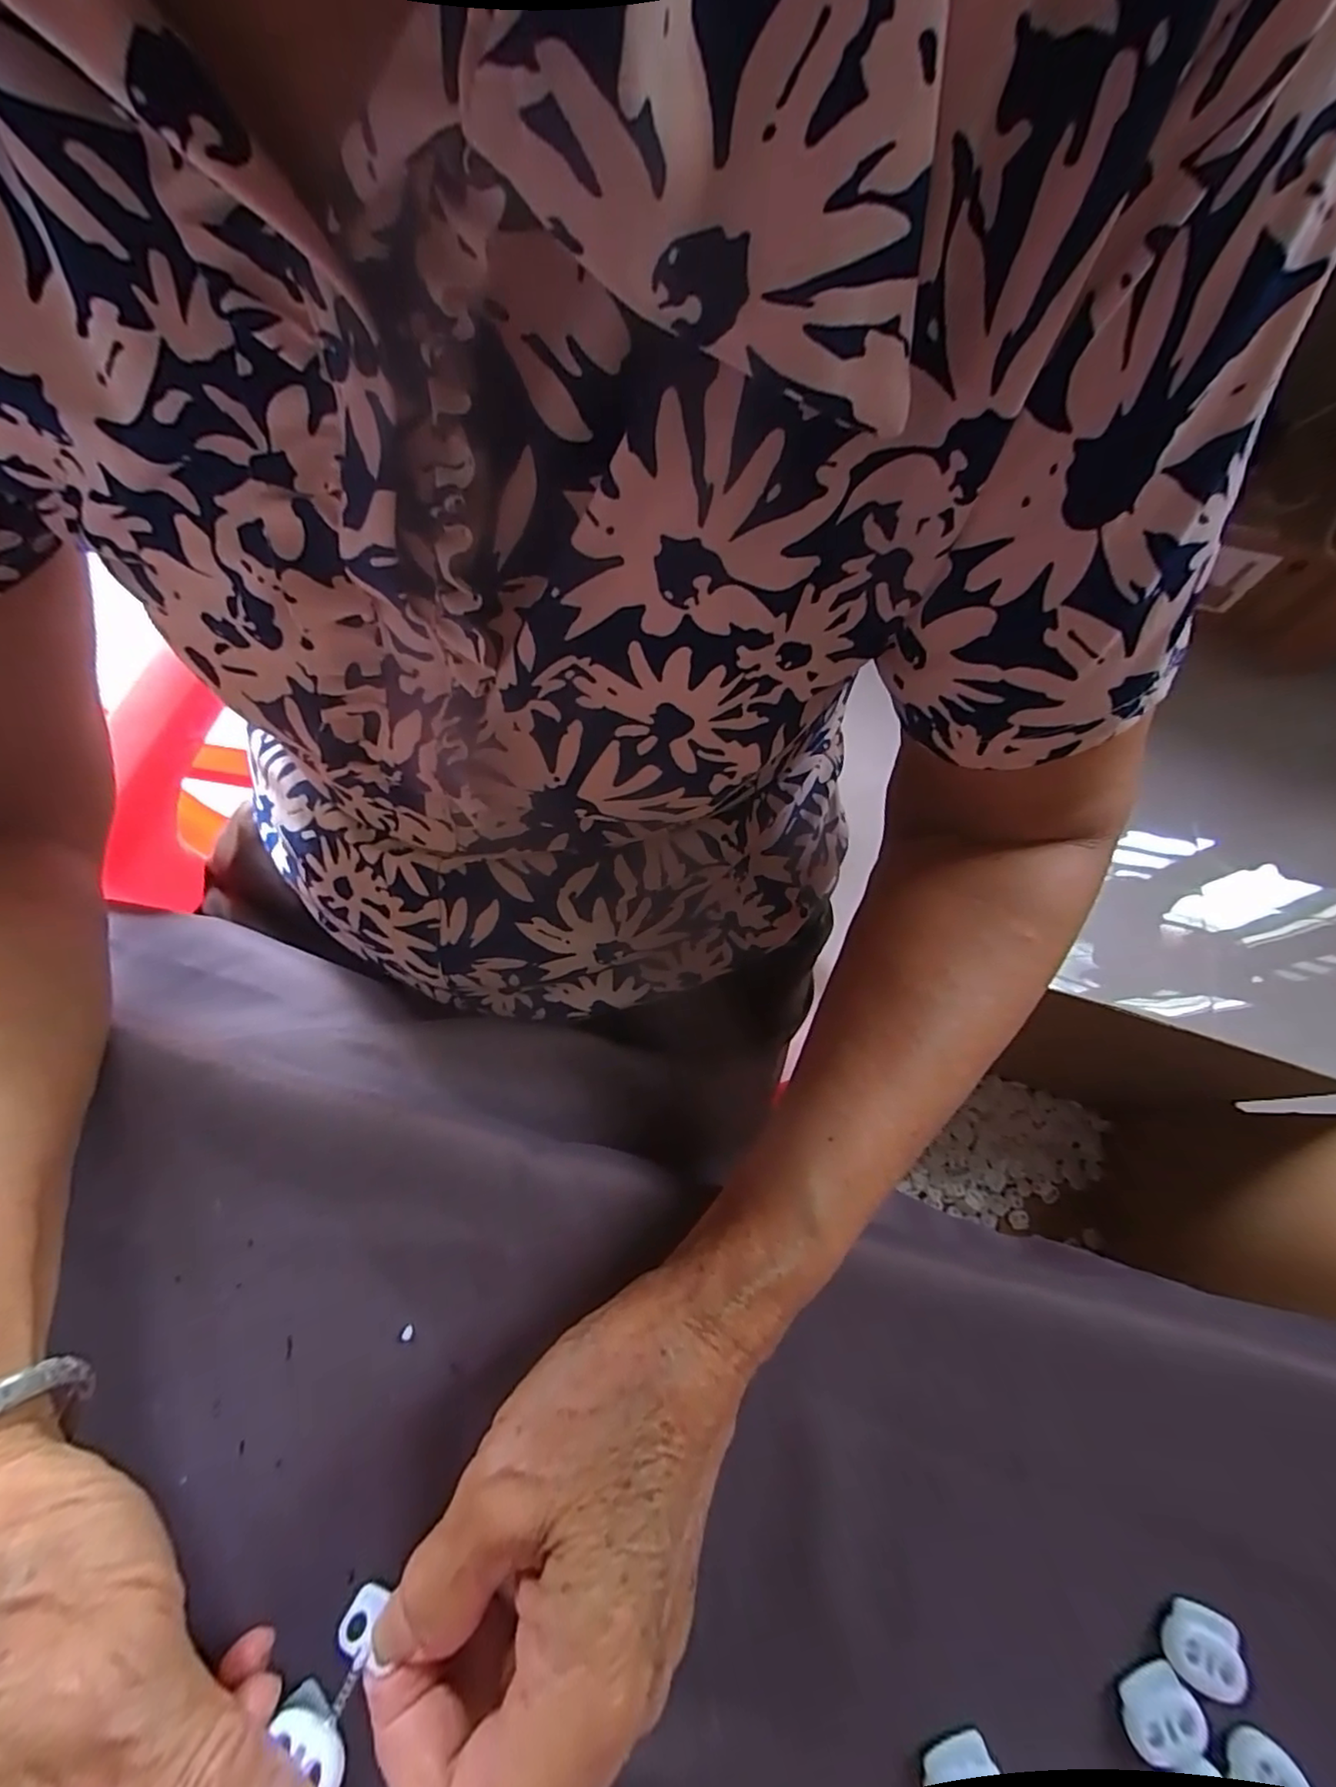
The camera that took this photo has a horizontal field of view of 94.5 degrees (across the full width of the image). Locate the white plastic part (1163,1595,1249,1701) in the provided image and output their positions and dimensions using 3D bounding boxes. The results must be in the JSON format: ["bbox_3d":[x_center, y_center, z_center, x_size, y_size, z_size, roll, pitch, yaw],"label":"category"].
[{"bbox_3d":[0.161,0.226,0.185,0.019,0.007,0.019,1,68,-2],"label":"white plastic part"}]

